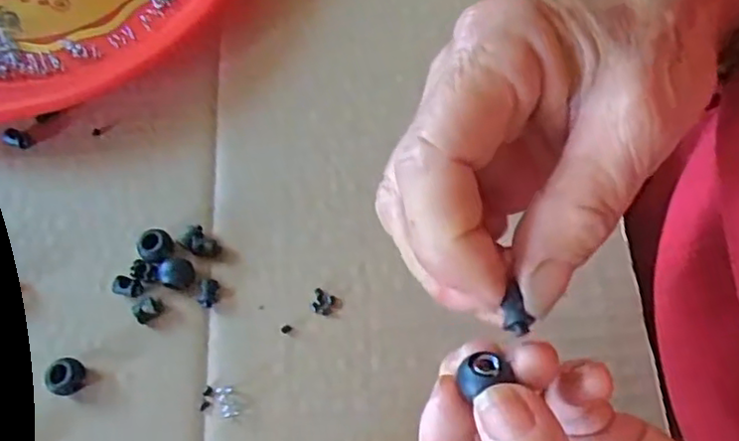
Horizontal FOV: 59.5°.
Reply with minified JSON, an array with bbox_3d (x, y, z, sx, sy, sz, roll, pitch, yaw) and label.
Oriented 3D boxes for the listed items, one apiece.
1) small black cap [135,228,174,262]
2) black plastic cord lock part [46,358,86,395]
[{"bbox_3d":[-0.098,0.012,0.298,0.014,0.012,0.015,-1,67,2],"label":"small black cap"},{"bbox_3d":[-0.129,0.067,0.277,0.012,0.018,0.015,7,68,5],"label":"black plastic cord lock part"}]

